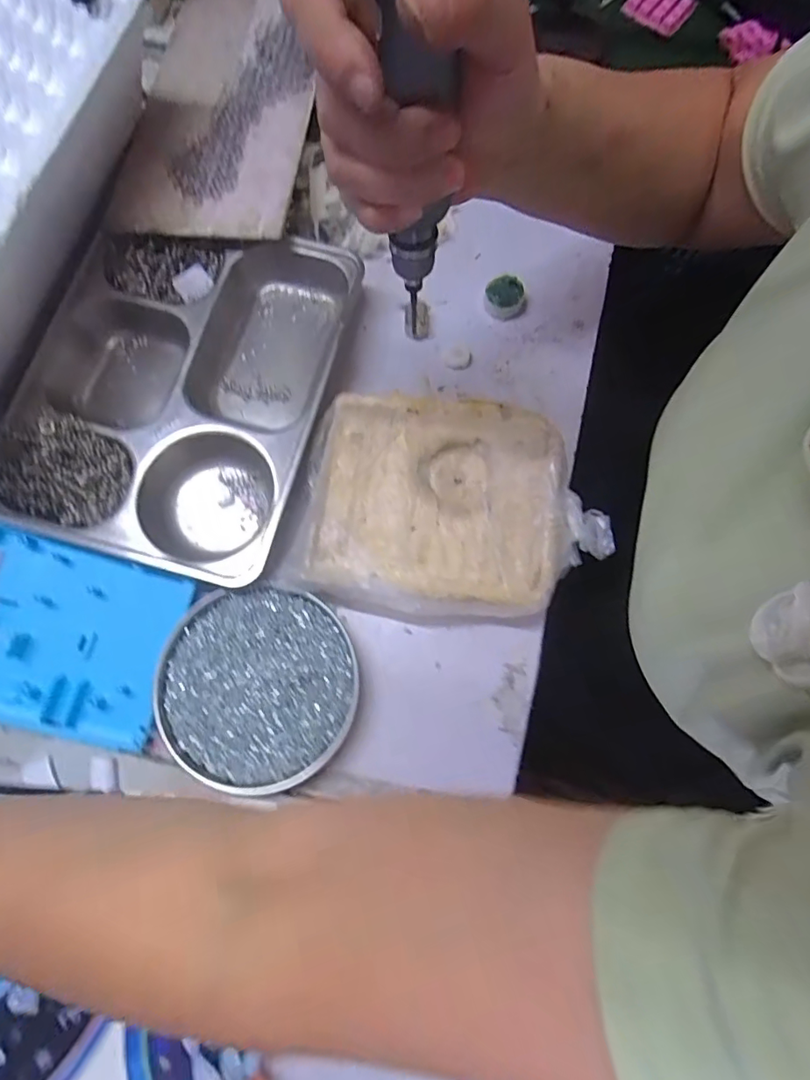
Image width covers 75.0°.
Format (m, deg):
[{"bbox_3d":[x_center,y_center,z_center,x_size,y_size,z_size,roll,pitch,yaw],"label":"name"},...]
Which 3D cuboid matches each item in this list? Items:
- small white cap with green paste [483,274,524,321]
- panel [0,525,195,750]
[{"bbox_3d":[0.084,-0.207,0.451,0.033,0.015,0.035,0,78,-1],"label":"small white cap with green paste"},{"bbox_3d":[-0.247,0.065,0.370,0.161,0.026,0.125,15,78,2],"label":"panel"}]

